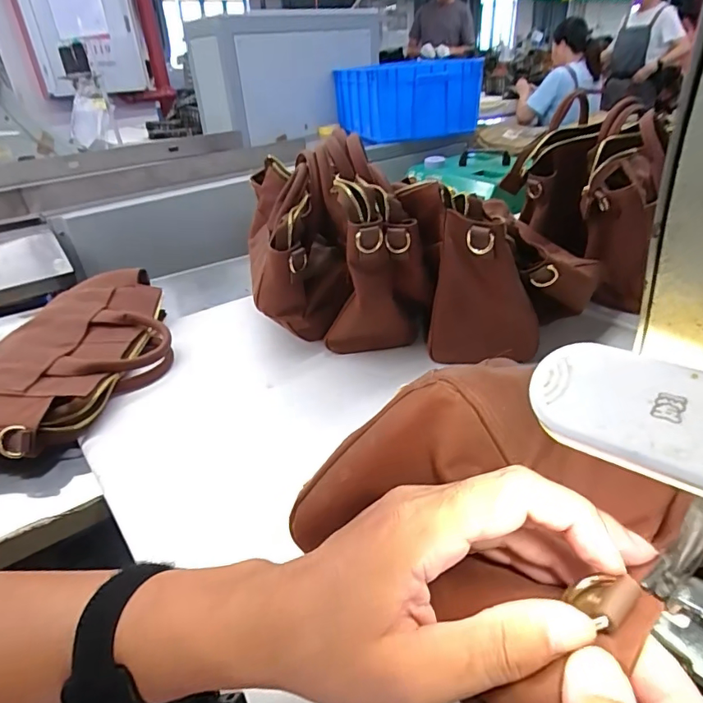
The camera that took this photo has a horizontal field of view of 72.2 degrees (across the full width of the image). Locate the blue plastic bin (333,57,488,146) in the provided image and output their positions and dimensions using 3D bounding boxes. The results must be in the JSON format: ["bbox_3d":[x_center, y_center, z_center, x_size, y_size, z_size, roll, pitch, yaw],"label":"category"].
[{"bbox_3d":[0.182,-0.859,1.651,0.385,0.224,0.480,-13,33,-14],"label":"blue plastic bin"}]

